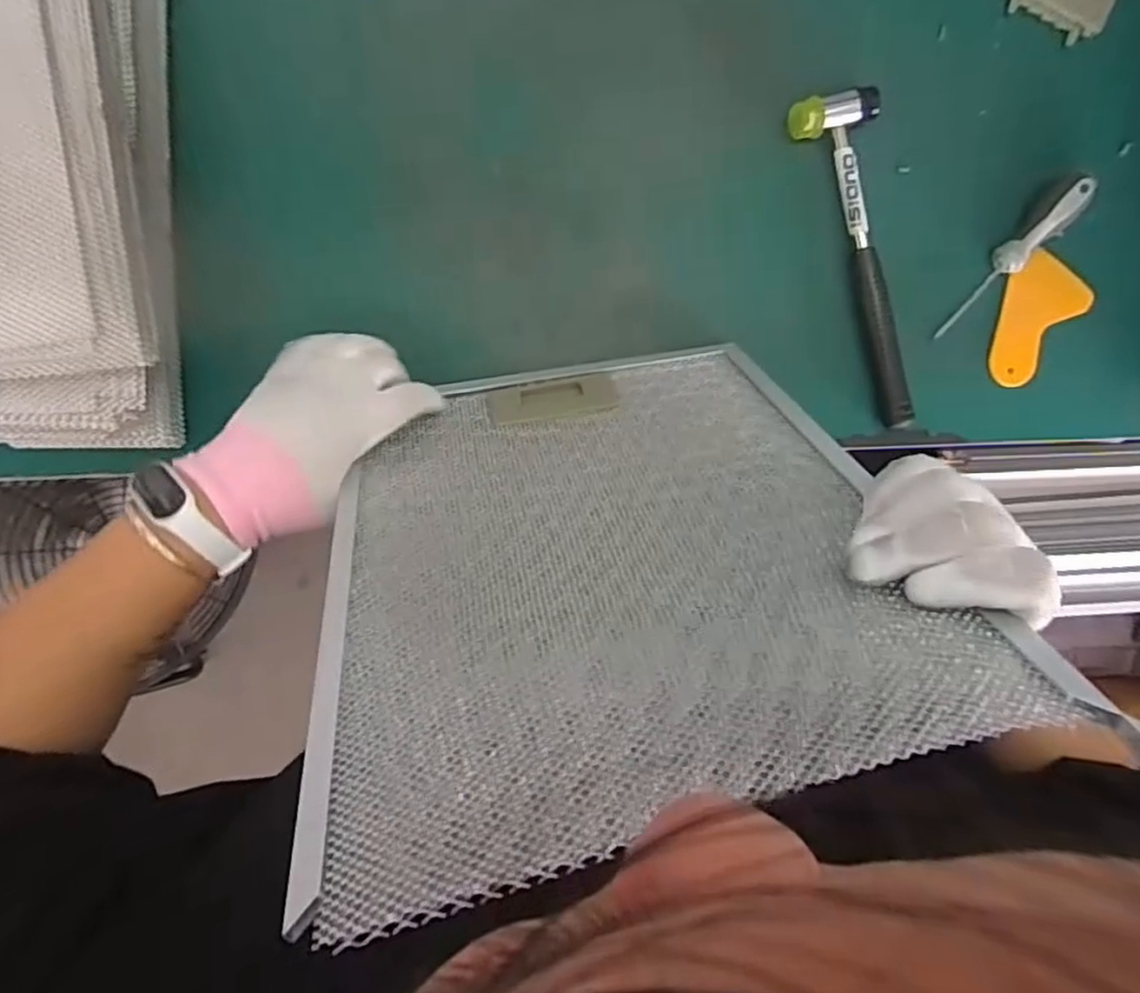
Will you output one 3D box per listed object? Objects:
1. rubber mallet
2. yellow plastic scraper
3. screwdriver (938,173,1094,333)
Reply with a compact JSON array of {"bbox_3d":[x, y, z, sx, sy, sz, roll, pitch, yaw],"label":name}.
[{"bbox_3d":[0.222,-0.173,0.506,0.056,0.023,0.246,-17,95,-4],"label":"rubber mallet"},{"bbox_3d":[0.357,-0.139,0.527,0.065,0.009,0.096,39,94,-9],"label":"yellow plastic scraper"},{"bbox_3d":[0.333,-0.179,0.513,0.022,0.017,0.143,41,106,-7],"label":"screwdriver"}]

